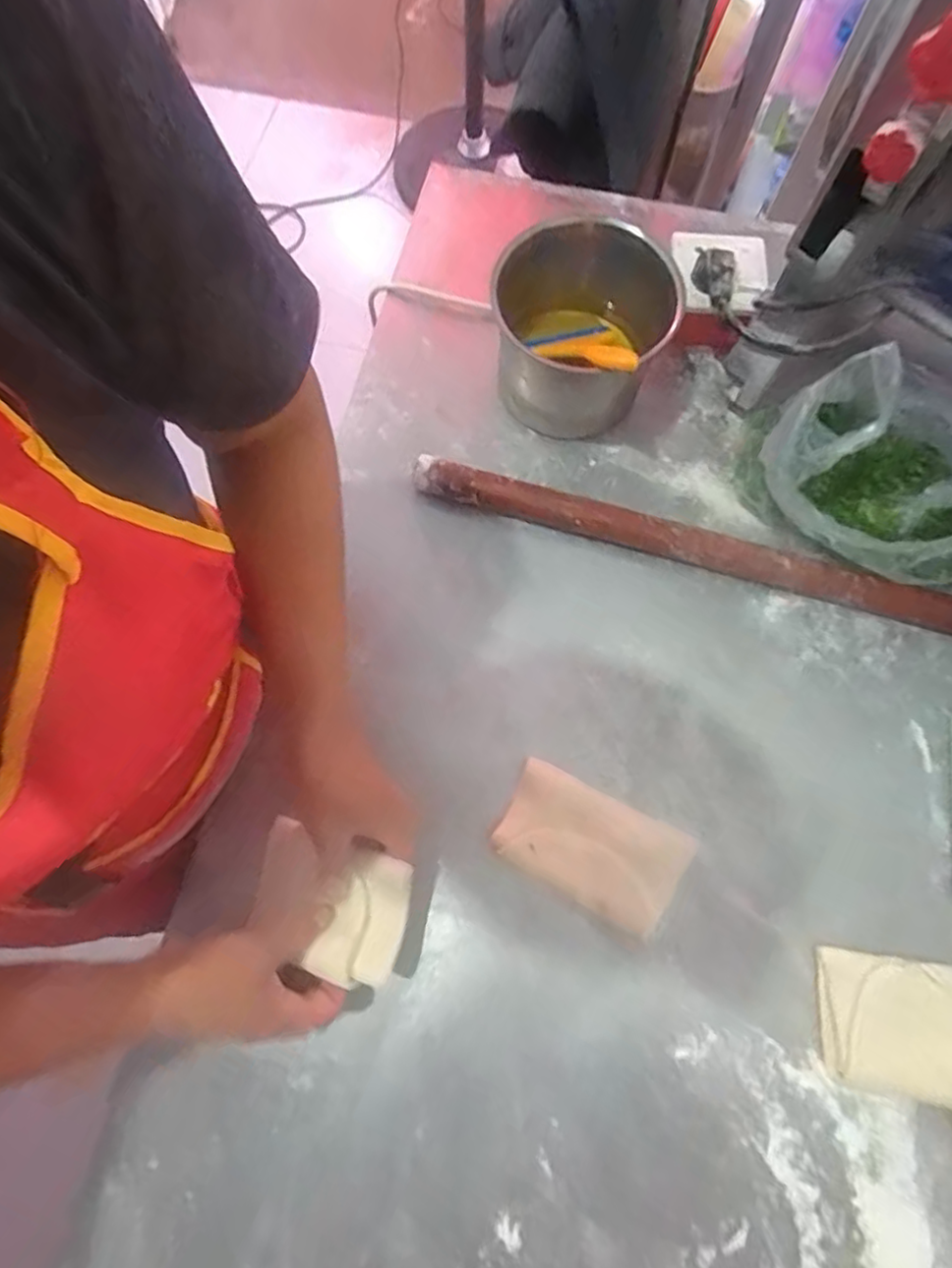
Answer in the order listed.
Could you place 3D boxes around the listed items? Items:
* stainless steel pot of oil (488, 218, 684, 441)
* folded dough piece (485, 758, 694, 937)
[{"bbox_3d":[0.090,-0.266,0.549,0.147,0.131,0.153,0,73,1],"label":"stainless steel pot of oil"},{"bbox_3d":[0.087,0.162,0.471,0.137,0.027,0.079,26,75,8],"label":"folded dough piece"}]

